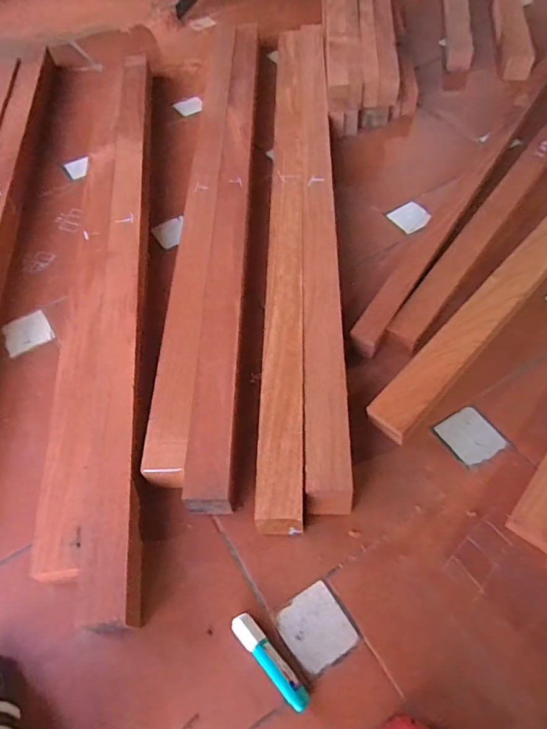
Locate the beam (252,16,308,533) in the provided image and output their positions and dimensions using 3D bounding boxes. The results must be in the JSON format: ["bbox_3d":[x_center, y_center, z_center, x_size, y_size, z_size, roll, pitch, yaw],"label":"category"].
[{"bbox_3d":[0.017,-0.227,0.849,0.066,0.051,0.999,-1,57,3],"label":"beam"}]

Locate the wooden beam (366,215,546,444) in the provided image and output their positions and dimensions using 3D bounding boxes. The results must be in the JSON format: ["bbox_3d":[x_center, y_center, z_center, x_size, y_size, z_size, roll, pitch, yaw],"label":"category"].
[{"bbox_3d":[0.506,-0.249,0.828,0.071,0.058,1.053,38,67,24],"label":"wooden beam"}]

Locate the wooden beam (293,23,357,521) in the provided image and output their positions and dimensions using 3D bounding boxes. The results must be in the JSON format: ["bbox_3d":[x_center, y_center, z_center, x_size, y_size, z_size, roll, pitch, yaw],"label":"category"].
[{"bbox_3d":[0.076,-0.287,0.884,0.070,0.050,1.096,-1,57,3],"label":"wooden beam"}]

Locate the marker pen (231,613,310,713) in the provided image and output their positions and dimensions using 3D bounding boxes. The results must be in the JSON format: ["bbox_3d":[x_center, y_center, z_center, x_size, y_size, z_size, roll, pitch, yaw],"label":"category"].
[{"bbox_3d":[-0.004,0.312,0.525,0.023,0.024,0.107,-36,61,-20],"label":"marker pen"}]

